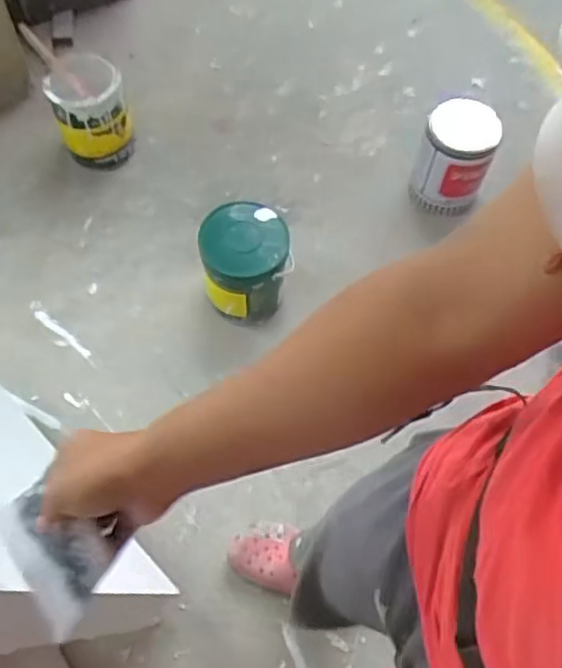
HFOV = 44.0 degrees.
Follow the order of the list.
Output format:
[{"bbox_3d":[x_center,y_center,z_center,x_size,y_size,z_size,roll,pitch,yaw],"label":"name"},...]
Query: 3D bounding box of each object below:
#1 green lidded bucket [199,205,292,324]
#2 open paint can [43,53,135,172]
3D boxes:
[{"bbox_3d":[-0.070,-0.135,1.459,0.174,0.228,0.180,2,63,-3],"label":"green lidded bucket"},{"bbox_3d":[-0.459,-0.532,1.686,0.177,0.233,0.183,-17,65,-12],"label":"open paint can"}]

